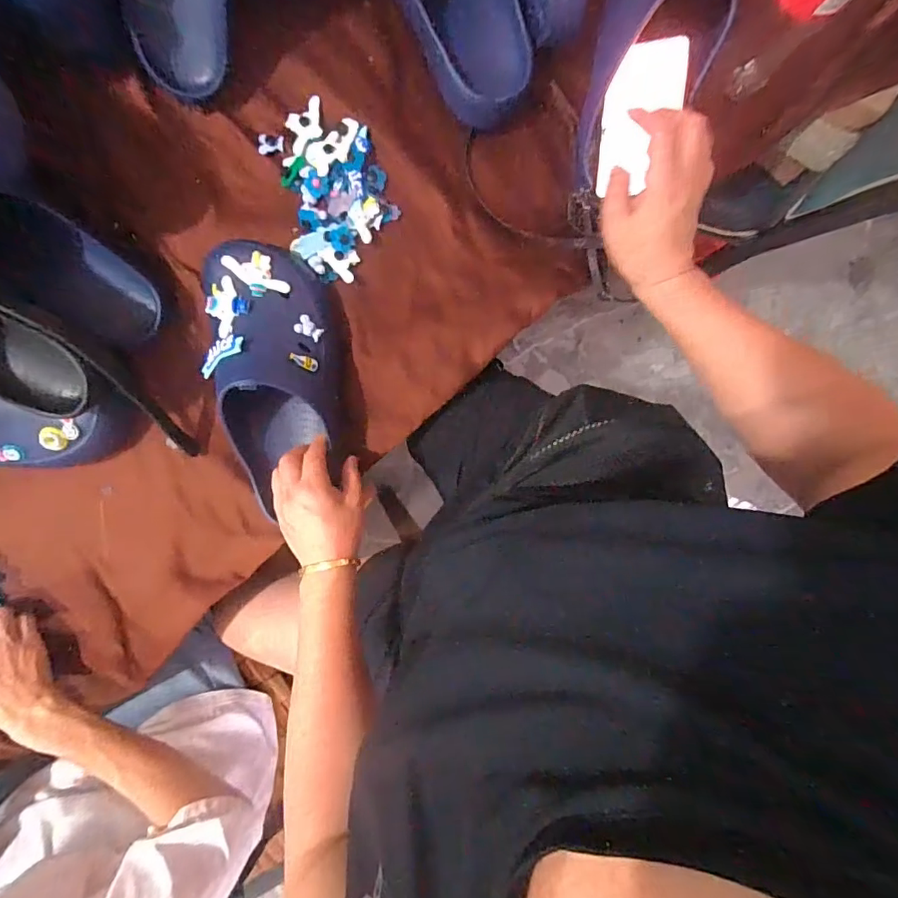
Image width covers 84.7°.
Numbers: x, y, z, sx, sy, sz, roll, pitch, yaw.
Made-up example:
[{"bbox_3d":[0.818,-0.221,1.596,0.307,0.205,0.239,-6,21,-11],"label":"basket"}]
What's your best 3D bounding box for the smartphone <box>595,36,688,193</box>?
[{"bbox_3d":[0.182,-0.316,0.461,0.070,0.009,0.154,5,82,17],"label":"smartphone"}]

